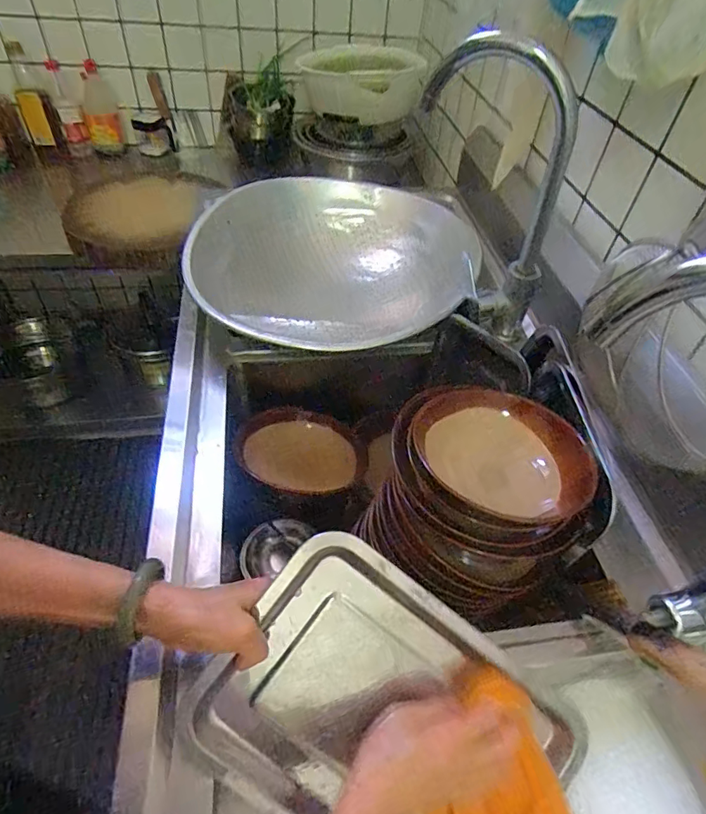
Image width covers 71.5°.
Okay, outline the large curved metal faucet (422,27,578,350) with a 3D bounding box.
[{"bbox_3d":[0.165,-0.244,0.621,0.194,0.347,0.059,10,48,3],"label":"large curved metal faucet"}]

